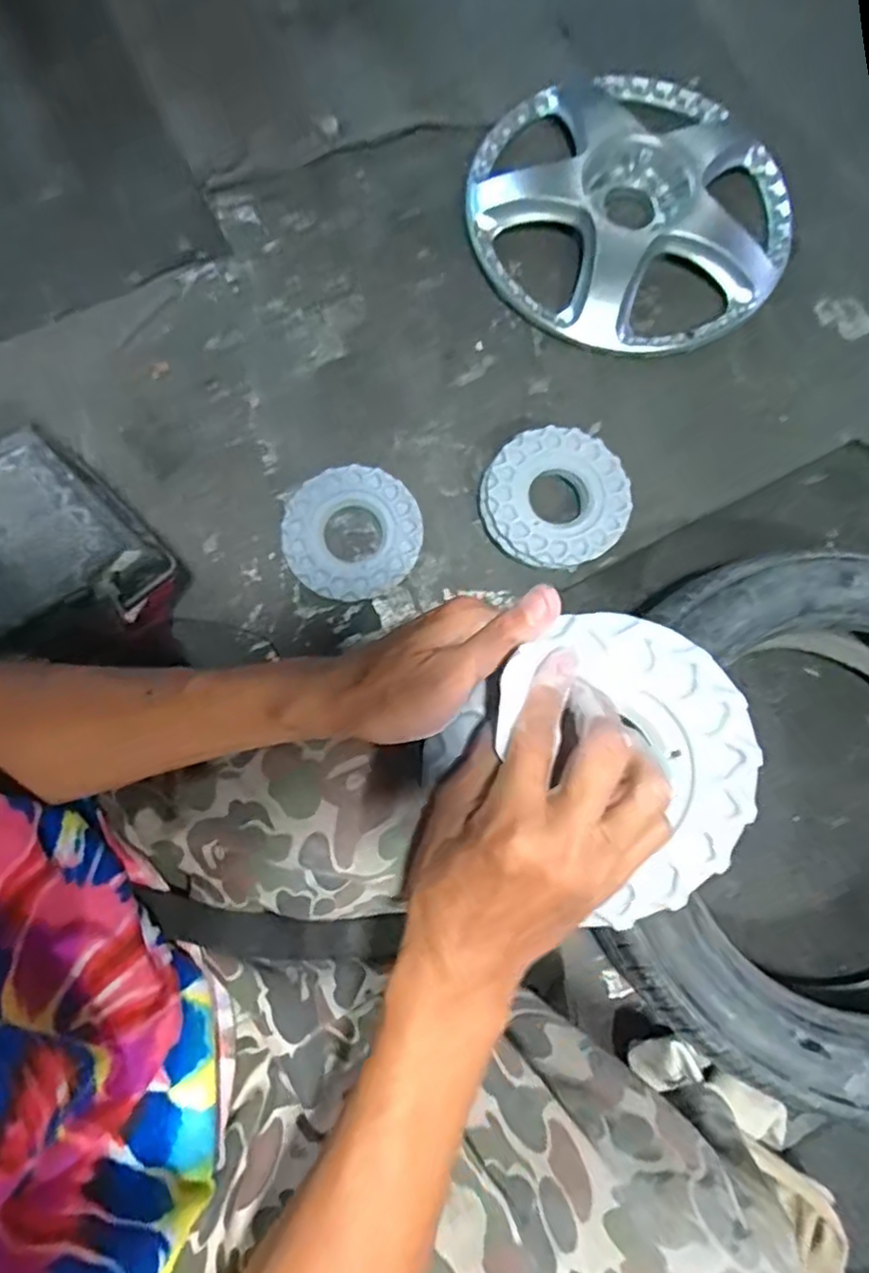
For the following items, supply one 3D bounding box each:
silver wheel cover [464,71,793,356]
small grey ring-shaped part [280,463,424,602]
[{"bbox_3d":[0.264,-0.579,0.901,0.428,0.060,0.429,-40,81,-10],"label":"silver wheel cover"},{"bbox_3d":[-0.101,-0.129,0.808,0.162,0.020,0.164,0,77,-1],"label":"small grey ring-shaped part"}]

